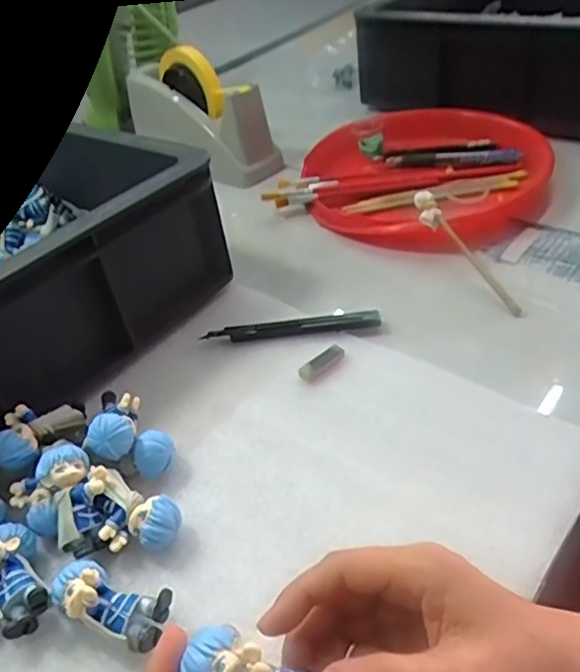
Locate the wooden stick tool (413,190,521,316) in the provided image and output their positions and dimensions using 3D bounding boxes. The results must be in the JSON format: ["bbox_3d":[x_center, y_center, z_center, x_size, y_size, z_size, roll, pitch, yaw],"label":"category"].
[{"bbox_3d":[0.145,-0.069,0.495,0.014,0.024,0.138,-21,61,-17],"label":"wooden stick tool"}]

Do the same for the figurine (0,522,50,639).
[{"bbox_3d":[-0.144,0.124,0.317,0.025,0.022,0.061,-21,52,-16],"label":"figurine"}]

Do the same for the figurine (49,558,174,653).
[{"bbox_3d":[-0.089,0.134,0.303,0.060,0.033,0.027,12,42,24],"label":"figurine"}]

